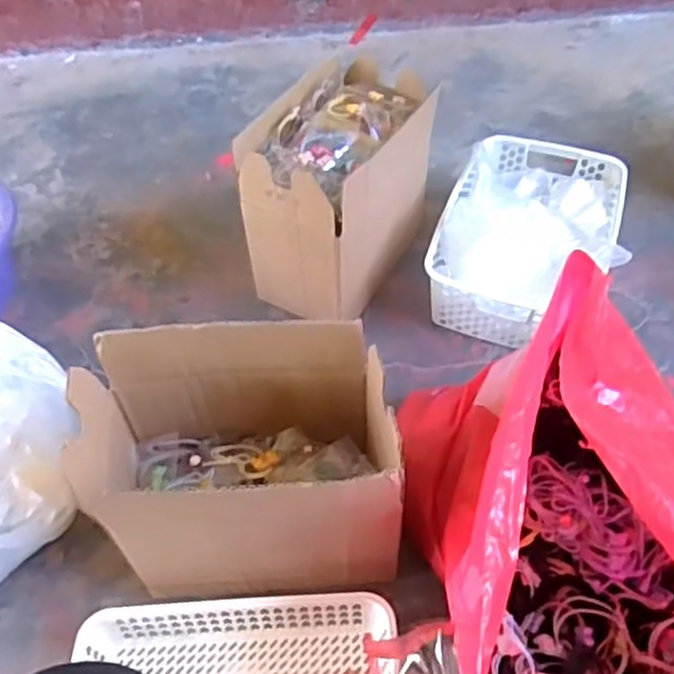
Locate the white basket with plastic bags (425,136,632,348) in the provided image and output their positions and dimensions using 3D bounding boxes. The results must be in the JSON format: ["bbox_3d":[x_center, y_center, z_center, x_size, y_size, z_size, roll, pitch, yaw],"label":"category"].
[{"bbox_3d":[0.239,-0.128,0.879,0.201,0.123,0.299,12,51,14],"label":"white basket with plastic bags"}]

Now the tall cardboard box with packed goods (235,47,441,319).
[{"bbox_3d":[0.009,-0.171,0.851,0.143,0.225,0.243,23,54,21],"label":"tall cardboard box with packed goods"}]

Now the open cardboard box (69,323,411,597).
[{"bbox_3d":[-0.075,0.108,0.600,0.240,0.193,0.146,-2,49,2],"label":"open cardboard box"}]

